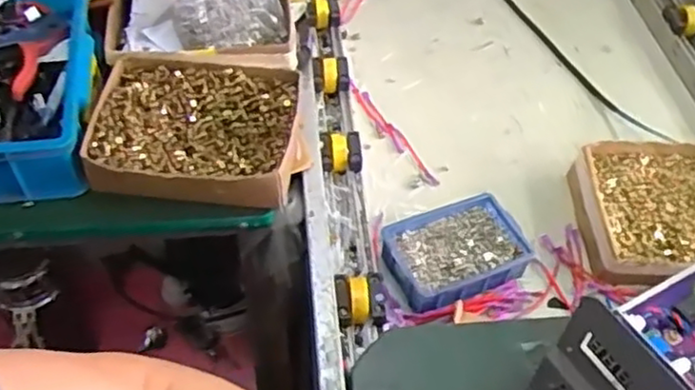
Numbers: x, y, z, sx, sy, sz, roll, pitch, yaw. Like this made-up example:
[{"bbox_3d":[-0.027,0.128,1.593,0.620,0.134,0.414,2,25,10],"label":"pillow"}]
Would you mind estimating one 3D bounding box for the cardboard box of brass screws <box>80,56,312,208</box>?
[{"bbox_3d":[-0.162,-0.073,0.756,0.217,0.055,0.179,3,49,0],"label":"cardboard box of brass screws"}]

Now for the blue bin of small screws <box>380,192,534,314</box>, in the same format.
[{"bbox_3d":[0.121,0.064,0.764,0.152,0.039,0.106,-18,53,-18],"label":"blue bin of small screws"}]

